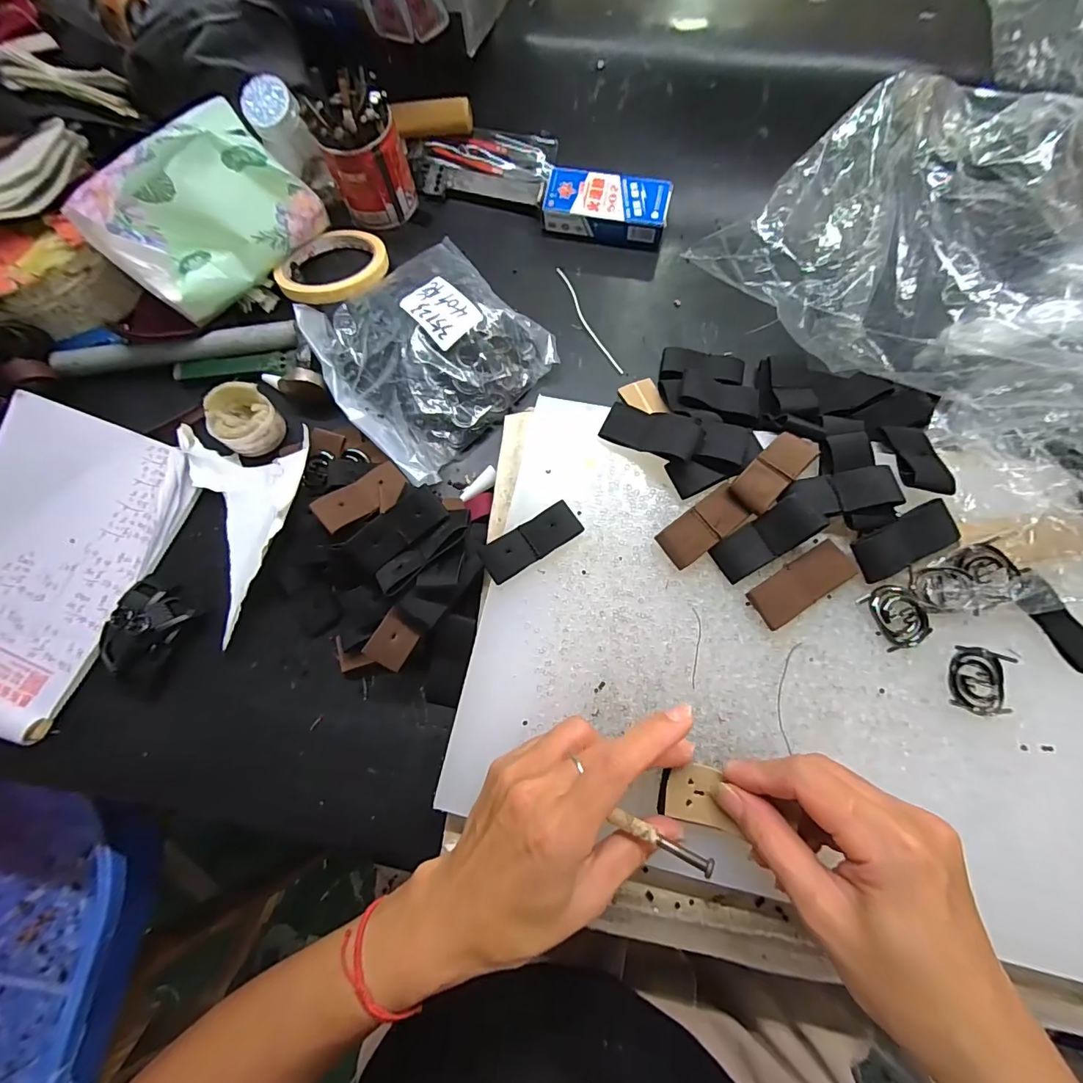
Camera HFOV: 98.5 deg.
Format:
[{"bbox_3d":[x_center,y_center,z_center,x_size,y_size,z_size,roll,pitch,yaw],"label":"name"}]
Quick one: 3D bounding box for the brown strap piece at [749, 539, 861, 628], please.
[{"bbox_3d":[0.151,0.025,0.272,0.061,0.010,0.024,-32,75,-6],"label":"brown strap piece"}]

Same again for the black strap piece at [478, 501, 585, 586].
[{"bbox_3d":[-0.006,0.000,0.286,0.063,0.007,0.024,-31,75,-5],"label":"black strap piece"}]

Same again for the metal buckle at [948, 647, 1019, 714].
[{"bbox_3d":[0.237,0.075,0.251,0.026,0.007,0.034,15,76,8],"label":"metal buckle"}]

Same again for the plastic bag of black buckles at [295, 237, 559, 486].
[{"bbox_3d":[-0.090,-0.156,0.364,0.164,0.043,0.171,41,81,13],"label":"plastic bag of black buckles"}]

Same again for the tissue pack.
[{"bbox_3d":[-0.260,-0.254,0.365,0.082,0.086,0.149,37,79,12],"label":"tissue pack"}]

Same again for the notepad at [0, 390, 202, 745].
[{"bbox_3d":[-0.363,0.010,0.325,0.148,0.045,0.217,19,76,9],"label":"notepad"}]

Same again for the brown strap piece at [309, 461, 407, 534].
[{"bbox_3d":[-0.121,-0.030,0.318,0.062,0.004,0.027,-38,97,-29],"label":"brown strap piece"}]

